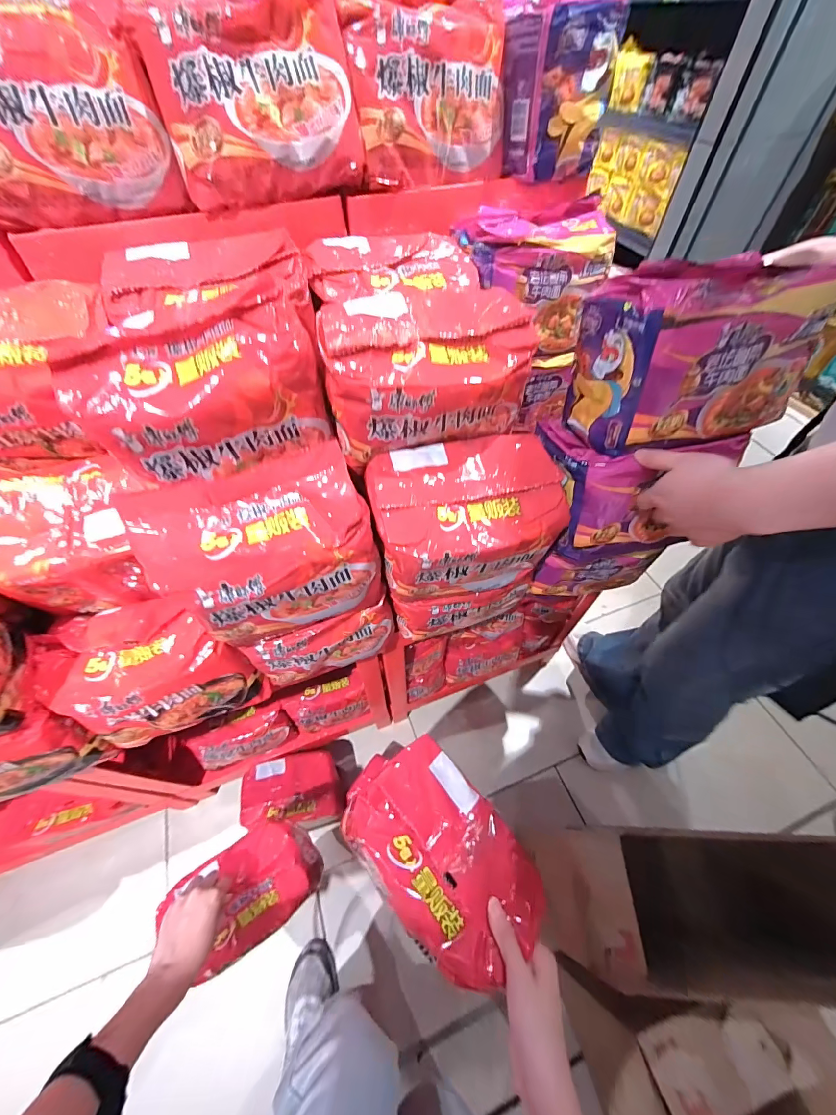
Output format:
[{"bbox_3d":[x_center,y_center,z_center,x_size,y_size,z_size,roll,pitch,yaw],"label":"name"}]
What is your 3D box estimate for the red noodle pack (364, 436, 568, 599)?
[{"bbox_3d":[0.054,-0.035,0.459,0.198,0.153,0.120,-13,56,-10],"label":"red noodle pack"}]

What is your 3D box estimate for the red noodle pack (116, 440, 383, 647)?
[{"bbox_3d":[-0.147,-0.001,0.403,0.203,0.176,0.089,-14,56,-10],"label":"red noodle pack"}]

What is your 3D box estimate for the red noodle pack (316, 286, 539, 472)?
[{"bbox_3d":[0.007,-0.185,0.402,0.192,0.113,0.120,-14,56,-10],"label":"red noodle pack"}]

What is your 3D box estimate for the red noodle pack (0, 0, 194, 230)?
[{"bbox_3d":[-0.358,-0.453,0.371,0.184,0.179,0.117,-20,57,-14],"label":"red noodle pack"}]

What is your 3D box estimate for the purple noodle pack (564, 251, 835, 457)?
[{"bbox_3d":[0.269,-0.193,0.388,0.182,0.132,0.110,-11,55,-8],"label":"purple noodle pack"}]

